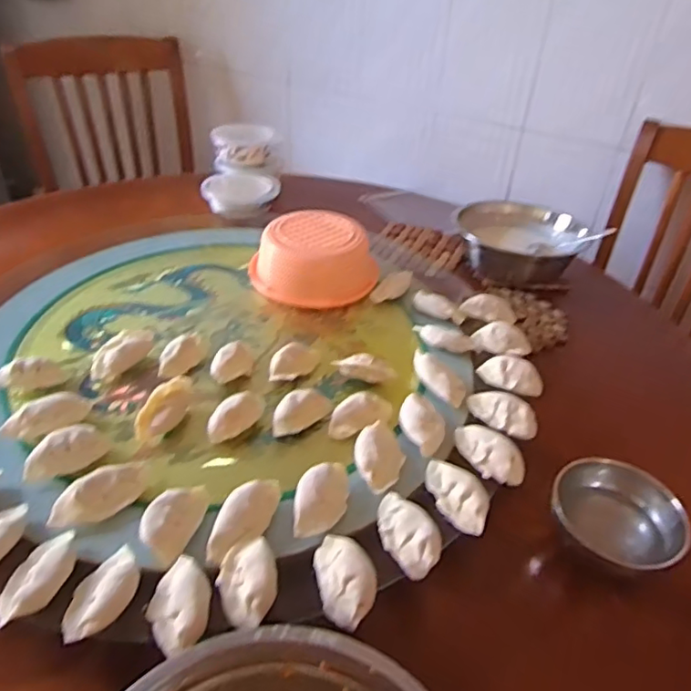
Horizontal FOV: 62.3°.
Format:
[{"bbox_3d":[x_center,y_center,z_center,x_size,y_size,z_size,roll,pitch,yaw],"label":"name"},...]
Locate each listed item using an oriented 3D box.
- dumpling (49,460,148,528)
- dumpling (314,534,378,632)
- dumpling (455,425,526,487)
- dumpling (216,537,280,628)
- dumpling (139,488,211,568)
[{"bbox_3d":[-0.203,0.122,0.474,0.082,0.024,0.033,-26,46,-33],"label":"dumpling"},{"bbox_3d":[0.000,0.173,0.429,0.039,0.024,0.067,-7,39,-14],"label":"dumpling"},{"bbox_3d":[0.136,0.099,0.535,0.037,0.023,0.071,-15,42,-23],"label":"dumpling"},{"bbox_3d":[-0.071,0.171,0.419,0.043,0.018,0.063,-10,40,-17],"label":"dumpling"},{"bbox_3d":[-0.138,0.137,0.456,0.037,0.017,0.066,15,39,14],"label":"dumpling"}]

